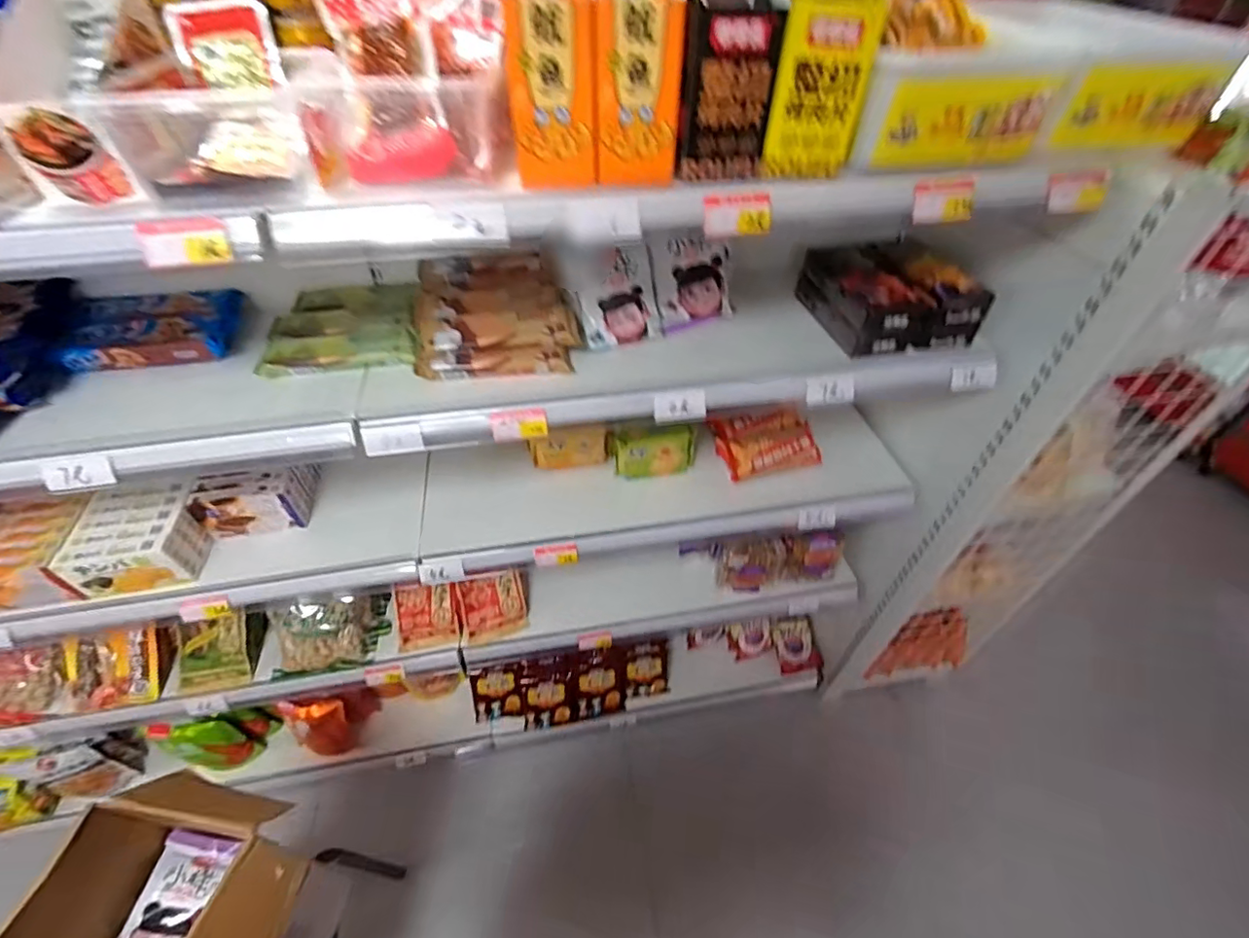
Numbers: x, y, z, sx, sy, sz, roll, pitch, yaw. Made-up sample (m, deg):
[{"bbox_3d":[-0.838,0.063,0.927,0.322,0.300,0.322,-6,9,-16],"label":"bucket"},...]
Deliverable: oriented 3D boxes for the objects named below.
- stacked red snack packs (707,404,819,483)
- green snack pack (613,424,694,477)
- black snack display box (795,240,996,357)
[{"bbox_3d":[0.254,-0.051,0.977,0.181,0.065,0.130,-6,46,-9],"label":"stacked red snack packs"},{"bbox_3d":[0.057,-0.029,0.954,0.140,0.092,0.036,-3,46,-6],"label":"green snack pack"},{"bbox_3d":[0.382,-0.257,0.792,0.187,0.078,0.198,-7,46,-9],"label":"black snack display box"}]

